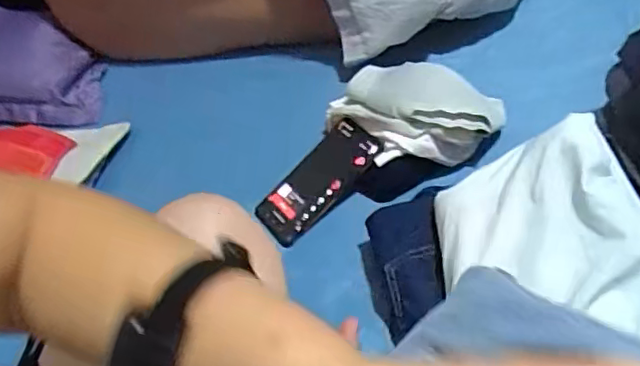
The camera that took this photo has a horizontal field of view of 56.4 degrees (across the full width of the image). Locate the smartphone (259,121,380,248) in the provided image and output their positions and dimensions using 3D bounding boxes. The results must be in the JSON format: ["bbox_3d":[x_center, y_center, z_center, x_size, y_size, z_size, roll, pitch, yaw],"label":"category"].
[{"bbox_3d":[-0.003,-0.001,0.733,0.166,0.011,0.085,-46,52,-2],"label":"smartphone"}]

